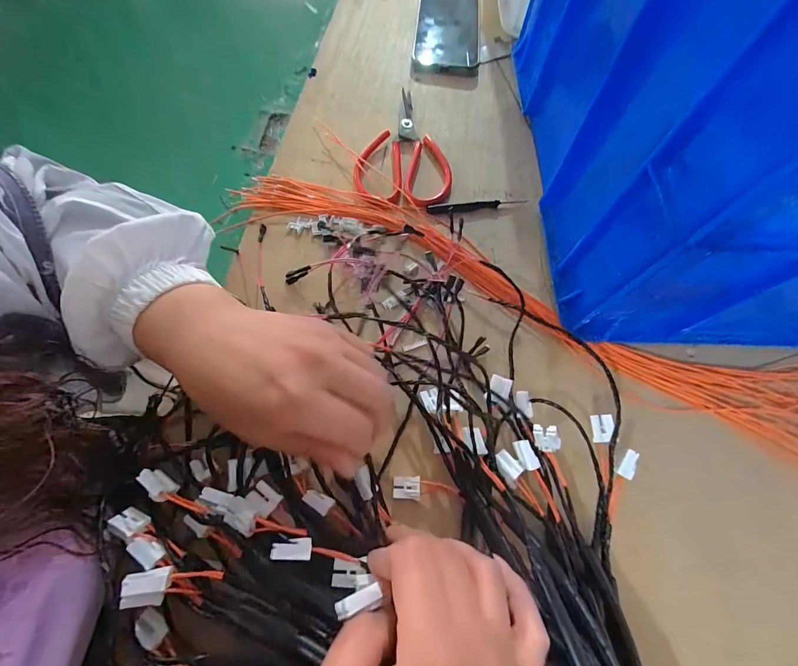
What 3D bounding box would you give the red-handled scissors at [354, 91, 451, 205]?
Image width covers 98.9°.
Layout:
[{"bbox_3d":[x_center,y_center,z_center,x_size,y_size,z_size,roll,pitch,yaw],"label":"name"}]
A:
[{"bbox_3d":[0.006,-0.189,0.343,0.091,0.015,0.148,4,67,-1],"label":"red-handled scissors"}]

